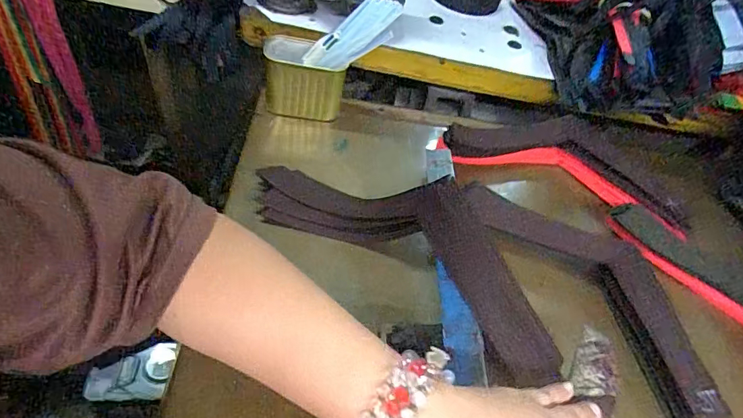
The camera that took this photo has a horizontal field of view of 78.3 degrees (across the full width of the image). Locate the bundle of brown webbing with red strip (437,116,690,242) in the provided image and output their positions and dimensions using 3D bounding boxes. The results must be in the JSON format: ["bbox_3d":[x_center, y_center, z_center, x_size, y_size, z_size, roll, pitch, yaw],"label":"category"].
[{"bbox_3d":[0.249,-0.067,0.583,0.314,0.045,0.113,19,48,2],"label":"bundle of brown webbing with red strip"}]

